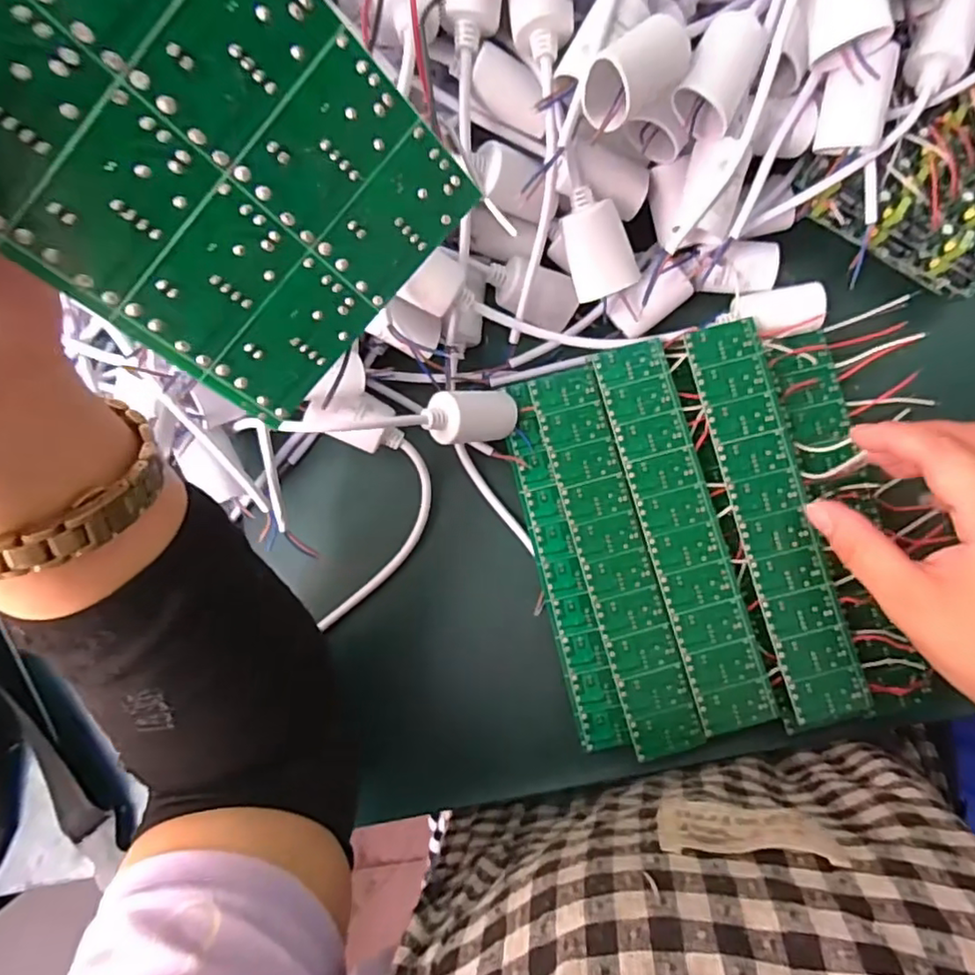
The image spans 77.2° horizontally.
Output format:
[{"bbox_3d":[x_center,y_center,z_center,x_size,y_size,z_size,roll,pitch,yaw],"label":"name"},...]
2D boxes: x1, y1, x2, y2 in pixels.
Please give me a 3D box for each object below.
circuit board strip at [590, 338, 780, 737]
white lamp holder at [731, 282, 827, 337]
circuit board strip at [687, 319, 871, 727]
[{"bbox_3d":[0.101,0.021,0.314,0.039,0.004,0.199,-15,83,3],"label":"circuit board strip"},{"bbox_3d":[0.159,-0.094,0.337,0.044,0.025,0.027,-11,83,3],"label":"white lamp holder"},{"bbox_3d":[0.146,0.014,0.309,0.039,0.008,0.201,-14,84,3],"label":"circuit board strip"}]

